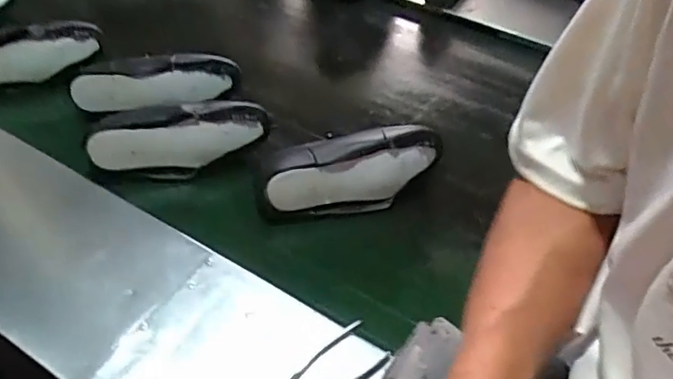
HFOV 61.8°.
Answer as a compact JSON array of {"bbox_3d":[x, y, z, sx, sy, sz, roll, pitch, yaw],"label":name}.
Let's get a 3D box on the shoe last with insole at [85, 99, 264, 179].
[{"bbox_3d":[-0.234,-0.081,0.843,0.261,0.086,0.081,-10,47,-13],"label":"shoe last with insole"}]

